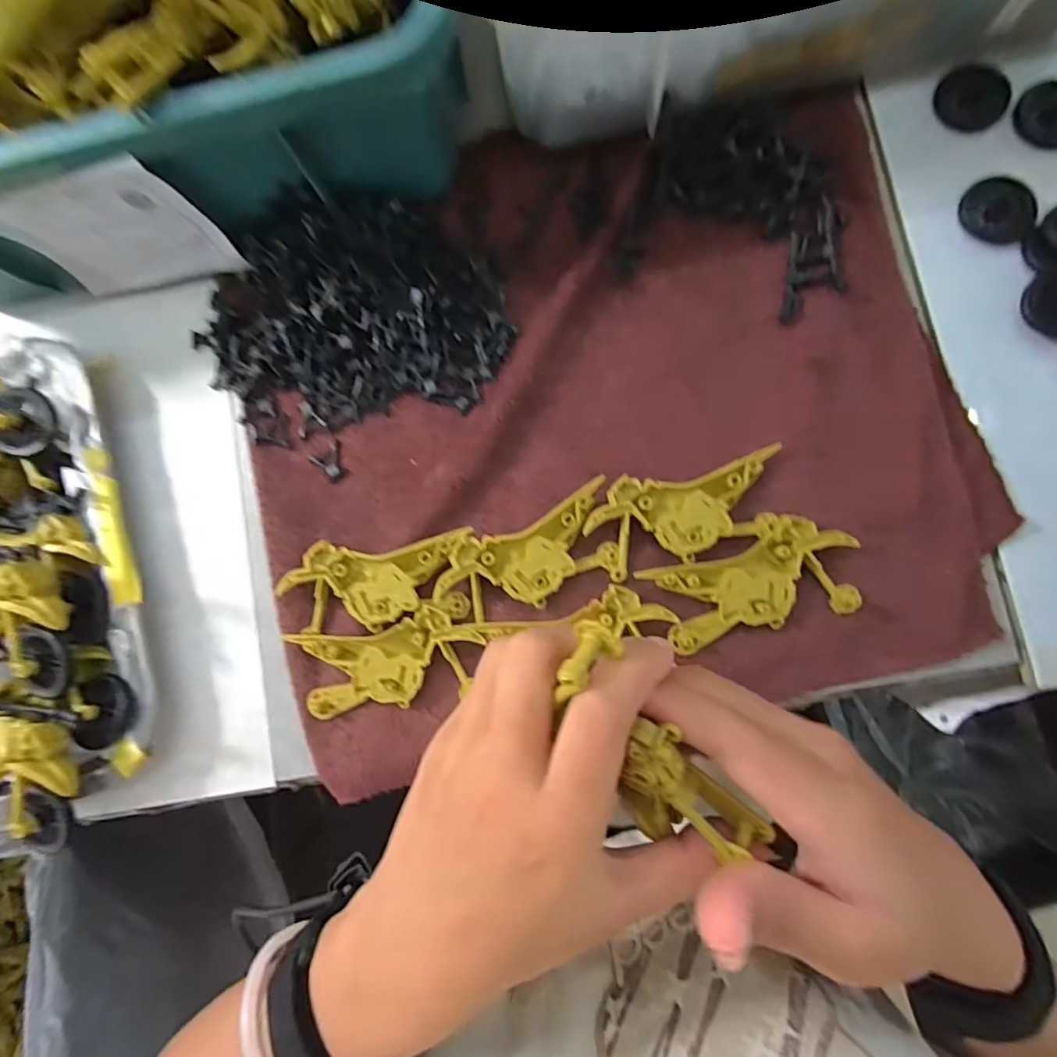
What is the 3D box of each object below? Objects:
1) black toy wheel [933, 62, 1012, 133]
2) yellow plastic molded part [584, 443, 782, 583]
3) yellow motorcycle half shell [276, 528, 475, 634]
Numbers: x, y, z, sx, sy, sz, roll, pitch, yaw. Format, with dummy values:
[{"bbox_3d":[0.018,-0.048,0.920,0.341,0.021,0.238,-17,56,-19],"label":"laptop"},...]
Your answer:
[{"bbox_3d":[0.252,-0.244,0.290,0.036,0.007,0.035,0,85,4],"label":"black toy wheel"},{"bbox_3d":[0.083,-0.008,0.272,0.099,0.009,0.048,-15,84,3],"label":"yellow plastic molded part"},{"bbox_3d":[-0.083,0.030,0.281,0.103,0.012,0.048,-4,84,4],"label":"yellow motorcycle half shell"}]

